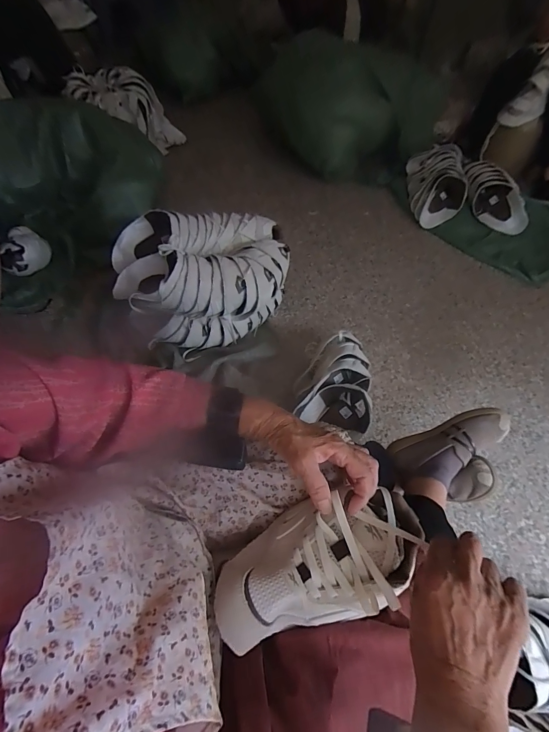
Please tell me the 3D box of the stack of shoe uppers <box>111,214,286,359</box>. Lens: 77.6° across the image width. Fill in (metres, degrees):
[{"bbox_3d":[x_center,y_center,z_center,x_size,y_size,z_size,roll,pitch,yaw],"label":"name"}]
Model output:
[{"bbox_3d":[-0.199,-0.247,0.952,0.449,0.235,0.273,-8,58,-6],"label":"stack of shoe uppers"}]

